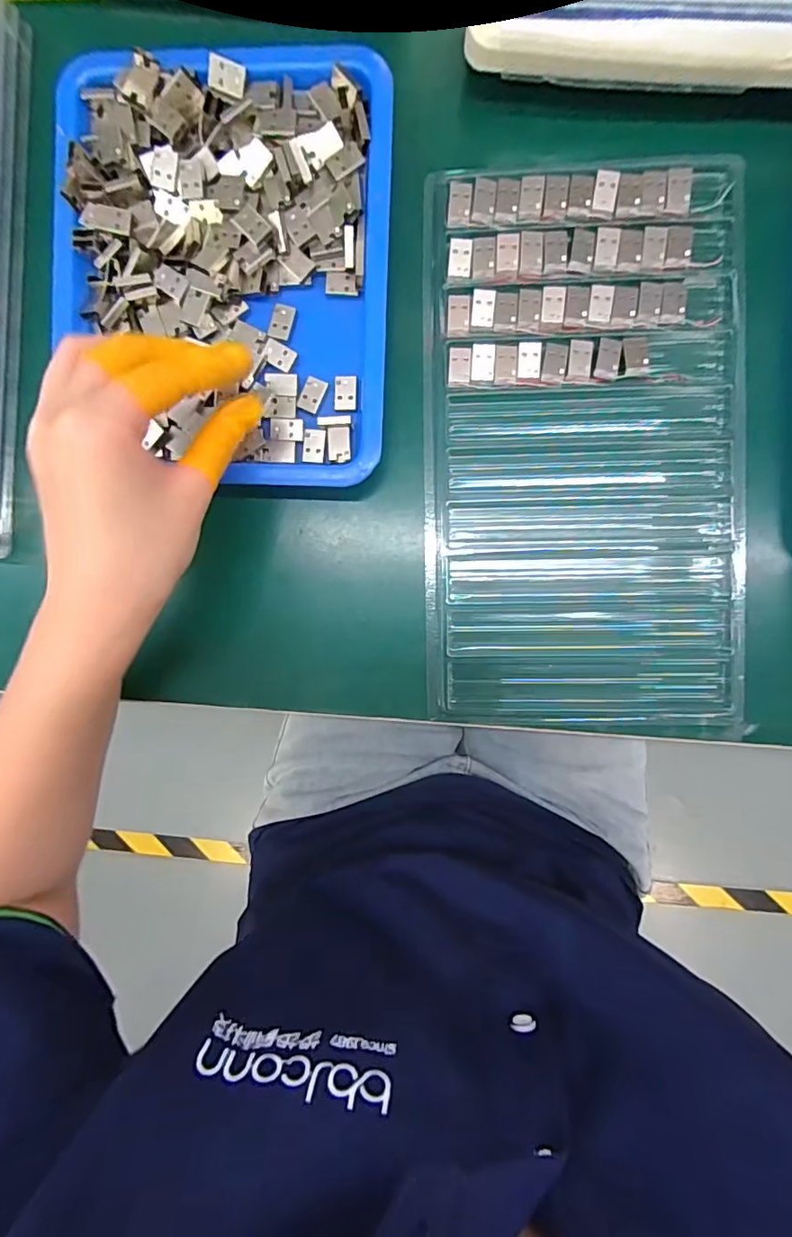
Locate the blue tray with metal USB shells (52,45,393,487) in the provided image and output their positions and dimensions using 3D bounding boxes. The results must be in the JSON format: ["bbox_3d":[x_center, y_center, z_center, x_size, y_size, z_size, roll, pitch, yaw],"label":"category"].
[{"bbox_3d":[-0.089,-0.176,0.267,0.168,0.028,0.211,2,93,0],"label":"blue tray with metal USB shells"}]

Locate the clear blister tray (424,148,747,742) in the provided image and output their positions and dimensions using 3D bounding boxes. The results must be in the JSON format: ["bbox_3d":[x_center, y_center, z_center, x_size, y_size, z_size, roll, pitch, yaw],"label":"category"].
[{"bbox_3d":[0.100,-0.087,0.276,0.164,0.014,0.292,-1,93,1],"label":"clear blister tray"}]

